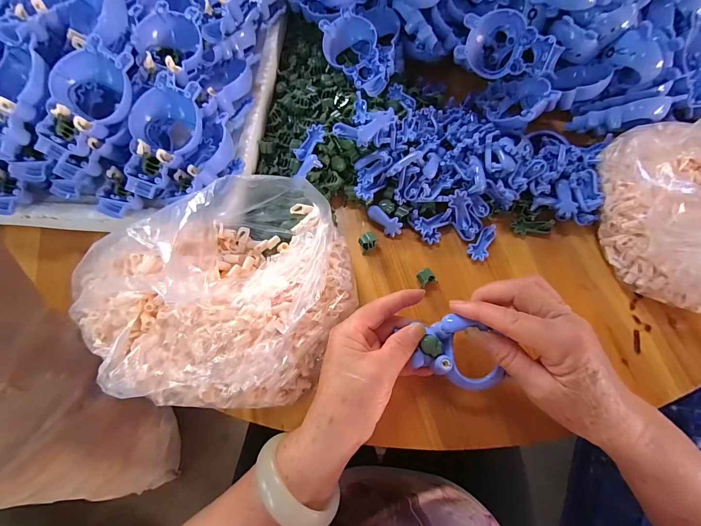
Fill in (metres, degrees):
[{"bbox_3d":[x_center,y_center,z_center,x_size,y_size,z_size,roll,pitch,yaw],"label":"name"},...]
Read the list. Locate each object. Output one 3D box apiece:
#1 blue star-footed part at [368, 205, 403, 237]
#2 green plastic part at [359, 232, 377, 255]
[{"bbox_3d":[0.036,-0.044,0.335,0.018,0.012,0.039,-38,73,-13],"label":"blue star-footed part"},{"bbox_3d":[0.018,-0.021,0.327,0.019,0.015,0.014,-27,71,-10],"label":"green plastic part"}]

